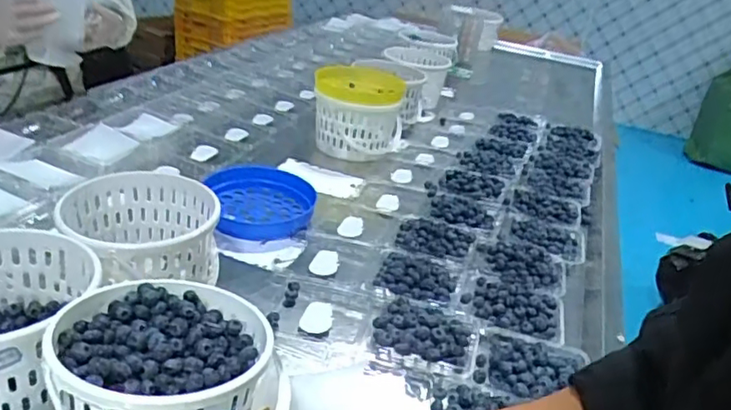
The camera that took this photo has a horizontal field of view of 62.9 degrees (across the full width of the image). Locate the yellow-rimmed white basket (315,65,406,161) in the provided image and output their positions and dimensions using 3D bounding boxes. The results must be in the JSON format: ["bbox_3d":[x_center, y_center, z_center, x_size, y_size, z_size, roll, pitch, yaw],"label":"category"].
[{"bbox_3d":[-0.011,-0.181,1.219,0.192,0.148,0.217,8,28,-2],"label":"yellow-rimmed white basket"}]

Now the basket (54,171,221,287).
[{"bbox_3d":[-0.268,0.040,0.730,0.171,0.105,0.186,-6,32,-23],"label":"basket"}]

